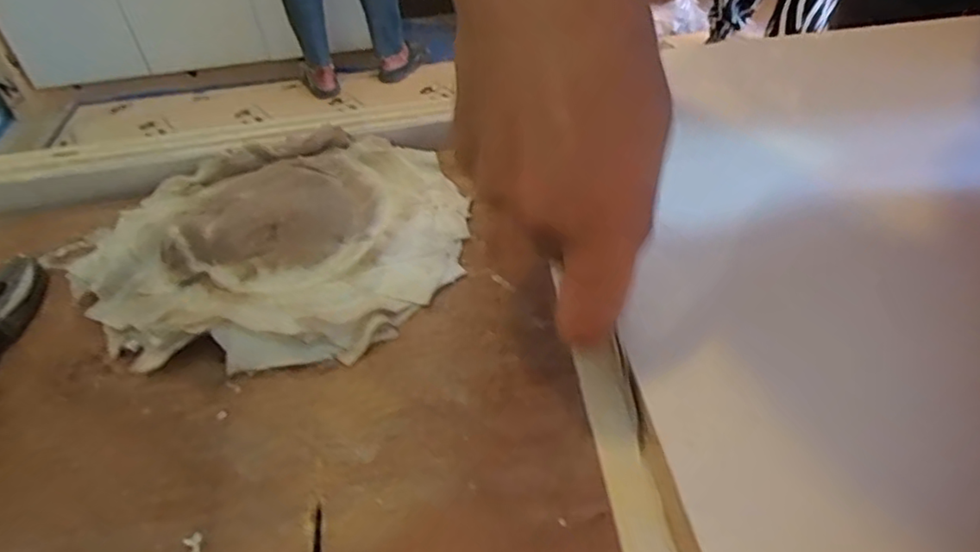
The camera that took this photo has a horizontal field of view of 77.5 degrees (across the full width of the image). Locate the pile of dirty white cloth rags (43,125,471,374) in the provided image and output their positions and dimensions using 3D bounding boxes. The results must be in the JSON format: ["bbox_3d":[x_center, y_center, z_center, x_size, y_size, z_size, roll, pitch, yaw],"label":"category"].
[{"bbox_3d":[-0.111,-0.019,0.305,0.191,0.027,0.147,-11,44,-6],"label":"pile of dirty white cloth rags"}]

